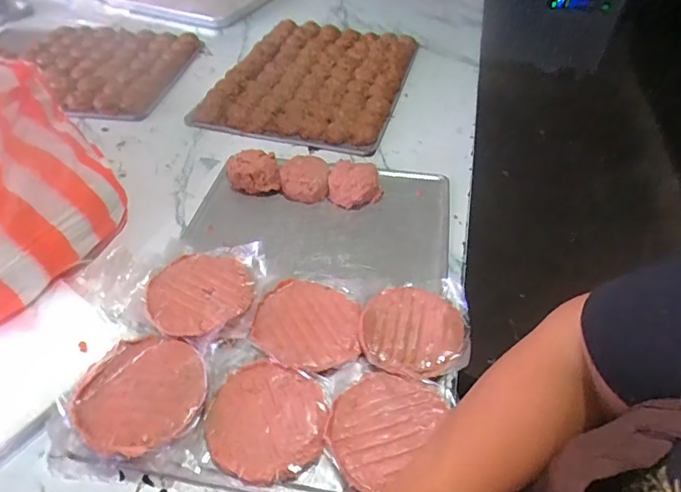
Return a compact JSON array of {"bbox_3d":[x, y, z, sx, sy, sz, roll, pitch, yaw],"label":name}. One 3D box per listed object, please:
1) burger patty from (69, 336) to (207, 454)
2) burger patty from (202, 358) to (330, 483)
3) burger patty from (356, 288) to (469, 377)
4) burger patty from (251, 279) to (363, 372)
[{"bbox_3d":[-0.178,0.128,0.420,0.102,0.008,0.105,0,47,0],"label":"burger patty"},{"bbox_3d":[-0.066,0.158,0.423,0.107,0.015,0.098,0,47,0],"label":"burger patty"},{"bbox_3d":[0.073,0.083,0.483,0.100,0.012,0.102,0,47,0],"label":"burger patty"},{"bbox_3d":[-0.032,0.079,0.485,0.108,0.005,0.098,21,50,18],"label":"burger patty"}]

